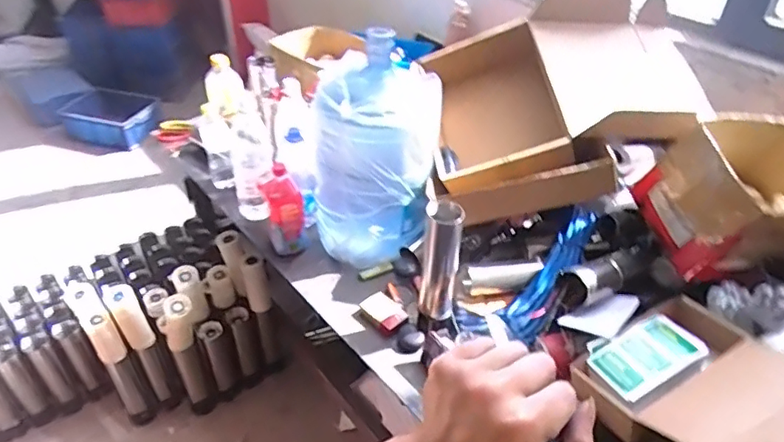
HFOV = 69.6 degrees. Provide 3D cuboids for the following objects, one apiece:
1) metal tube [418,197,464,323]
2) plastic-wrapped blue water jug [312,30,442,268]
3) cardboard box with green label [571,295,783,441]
[{"bbox_3d":[0.090,0.074,1.050,0.067,0.242,0.052,6,40,6],"label":"metal tube"},{"bbox_3d":[-0.038,-0.139,1.229,0.268,0.412,0.243,2,39,0],"label":"plastic-wrapped blue water jug"},{"bbox_3d":[0.471,0.238,0.843,0.336,0.152,0.307,-17,43,-21],"label":"cardboard box with green label"}]

